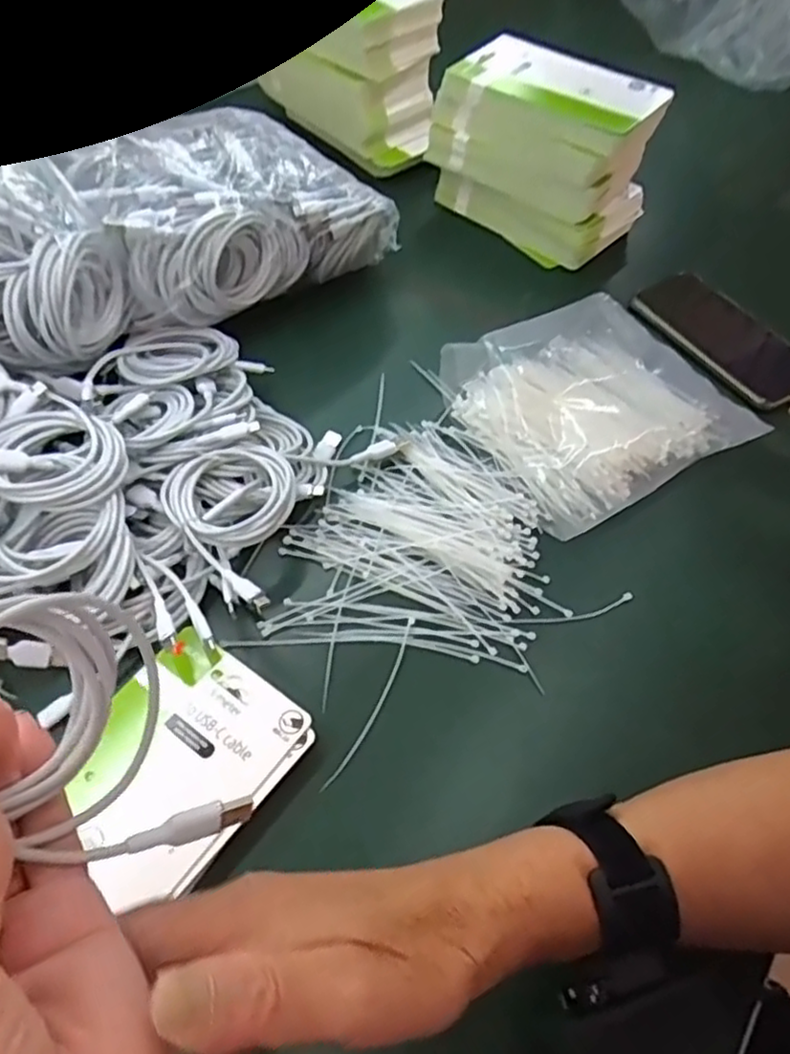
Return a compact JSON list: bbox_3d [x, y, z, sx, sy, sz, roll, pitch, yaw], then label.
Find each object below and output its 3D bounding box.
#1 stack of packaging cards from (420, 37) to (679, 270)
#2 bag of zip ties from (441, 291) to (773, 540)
[{"bbox_3d":[0.134,-0.339,0.647,0.119,0.135,0.171,-35,63,-25],"label":"stack of packaging cards"},{"bbox_3d":[0.150,-0.103,0.546,0.195,0.035,0.192,-23,59,-18],"label":"bag of zip ties"}]

